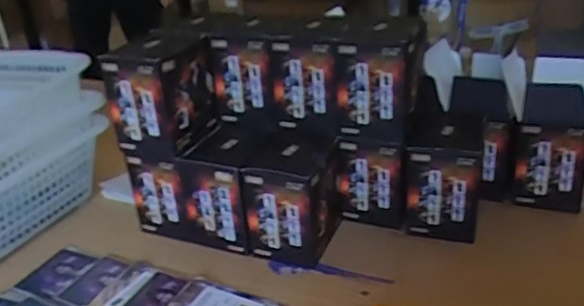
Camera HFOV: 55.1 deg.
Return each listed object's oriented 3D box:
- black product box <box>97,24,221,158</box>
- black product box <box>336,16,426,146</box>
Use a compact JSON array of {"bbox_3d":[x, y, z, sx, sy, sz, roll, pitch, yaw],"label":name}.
[{"bbox_3d":[-0.136,-0.067,0.599,0.077,0.110,0.102,11,30,26],"label":"black product box"},{"bbox_3d":[0.093,-0.080,0.582,0.077,0.115,0.075,12,31,27],"label":"black product box"}]

